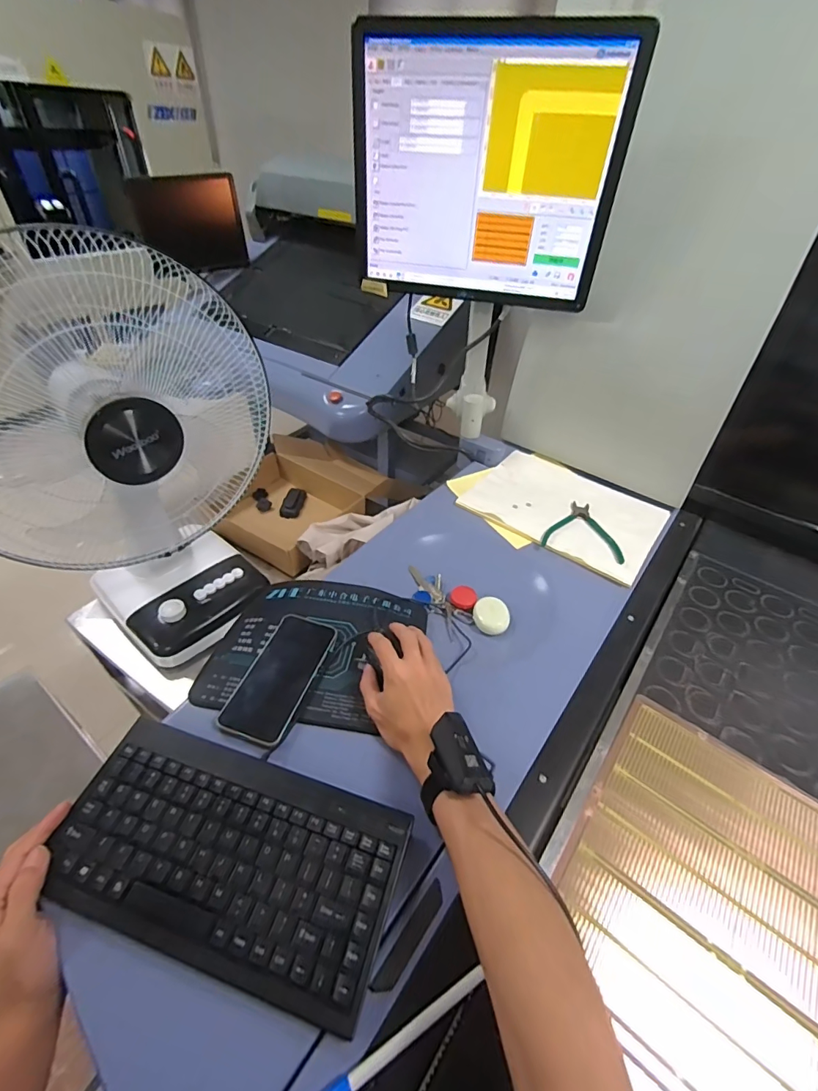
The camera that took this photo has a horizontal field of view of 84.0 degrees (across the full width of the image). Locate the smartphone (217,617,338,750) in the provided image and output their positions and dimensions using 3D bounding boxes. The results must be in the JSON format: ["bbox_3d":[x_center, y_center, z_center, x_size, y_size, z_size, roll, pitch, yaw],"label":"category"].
[{"bbox_3d":[-0.149,0.150,0.533,0.076,0.008,0.157,15,47,11],"label":"smartphone"}]

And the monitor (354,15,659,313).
[{"bbox_3d":[0.100,-0.522,0.650,0.370,0.291,0.056,12,43,9],"label":"monitor"}]

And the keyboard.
[{"bbox_3d":[-0.155,0.261,0.393,0.287,0.022,0.144,15,51,11],"label":"keyboard"}]

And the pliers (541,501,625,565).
[{"bbox_3d":[0.294,-0.033,0.758,0.123,0.010,0.133,15,44,12],"label":"pliers"}]

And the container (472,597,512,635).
[{"bbox_3d":[0.118,0.100,0.650,0.050,0.012,0.058,4,42,1],"label":"container"}]

